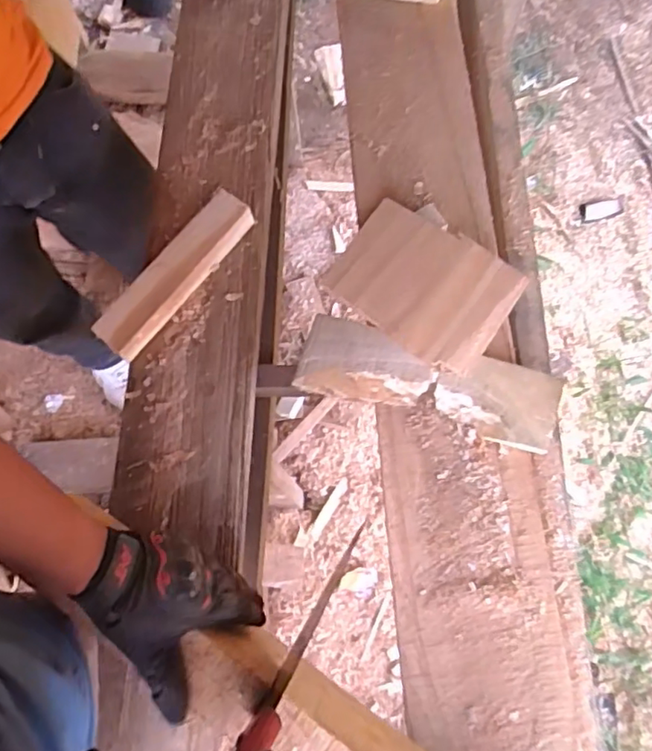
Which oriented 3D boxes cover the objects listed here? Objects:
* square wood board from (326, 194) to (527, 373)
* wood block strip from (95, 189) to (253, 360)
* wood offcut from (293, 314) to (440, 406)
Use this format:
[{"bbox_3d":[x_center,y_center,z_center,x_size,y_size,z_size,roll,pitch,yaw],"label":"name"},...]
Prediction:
[{"bbox_3d":[0.112,-0.108,0.695,0.196,0.024,0.146,37,77,12],"label":"square wood board"},{"bbox_3d":[-0.185,-0.125,0.722,0.057,0.032,0.235,37,77,12],"label":"wood block strip"},{"bbox_3d":[0.046,-0.013,0.682,0.149,0.033,0.087,14,73,6],"label":"wood offcut"}]

